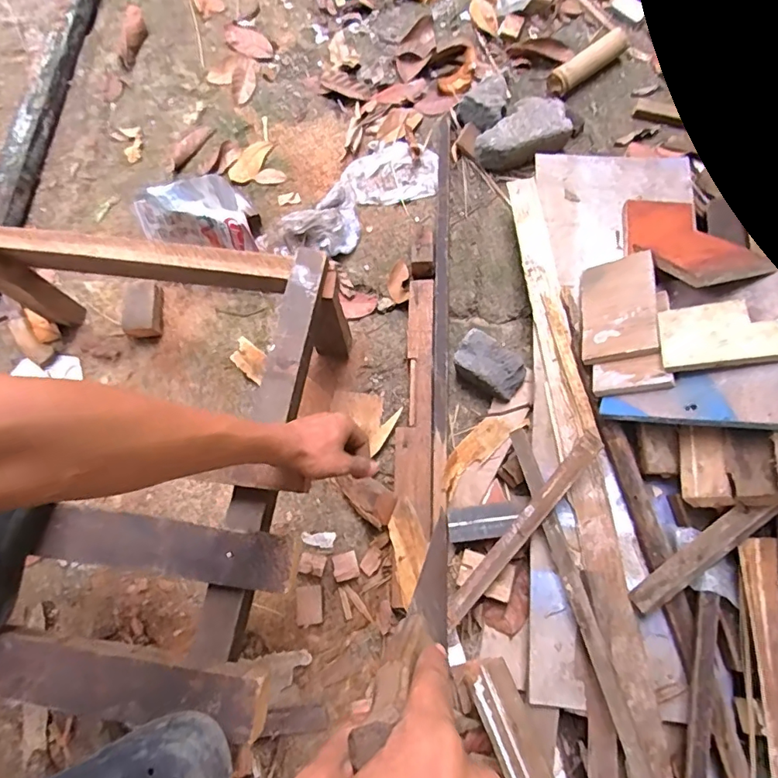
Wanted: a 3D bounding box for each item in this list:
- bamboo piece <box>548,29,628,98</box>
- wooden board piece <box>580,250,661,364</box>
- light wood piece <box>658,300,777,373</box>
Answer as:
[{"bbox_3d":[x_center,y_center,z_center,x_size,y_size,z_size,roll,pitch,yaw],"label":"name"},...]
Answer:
[{"bbox_3d":[0.412,-0.677,1.042,0.189,0.041,0.054,-37,78,-9],"label":"bamboo piece"},{"bbox_3d":[0.364,-0.133,0.800,0.113,0.014,0.188,-11,60,37],"label":"wooden board piece"},{"bbox_3d":[0.469,-0.077,0.685,0.168,0.017,0.099,-8,57,34],"label":"light wood piece"}]

